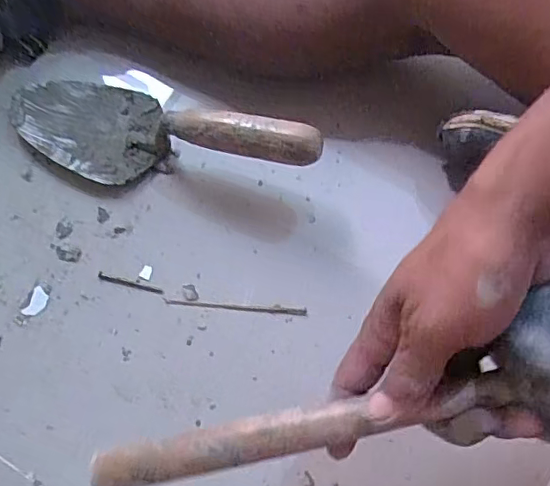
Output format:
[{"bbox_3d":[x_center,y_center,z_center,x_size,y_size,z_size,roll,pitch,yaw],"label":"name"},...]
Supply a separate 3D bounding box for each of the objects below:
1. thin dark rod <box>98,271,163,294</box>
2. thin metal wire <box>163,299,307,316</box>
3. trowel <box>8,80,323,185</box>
[{"bbox_3d":[-0.116,0.032,0.458,0.054,0.004,0.005,15,73,6],"label":"thin dark rod"},{"bbox_3d":[-0.031,0.050,0.450,0.112,0.004,0.006,4,73,2],"label":"thin metal wire"},{"bbox_3d":[-0.098,-0.093,0.460,0.272,0.076,0.092,14,73,6],"label":"trowel"}]

